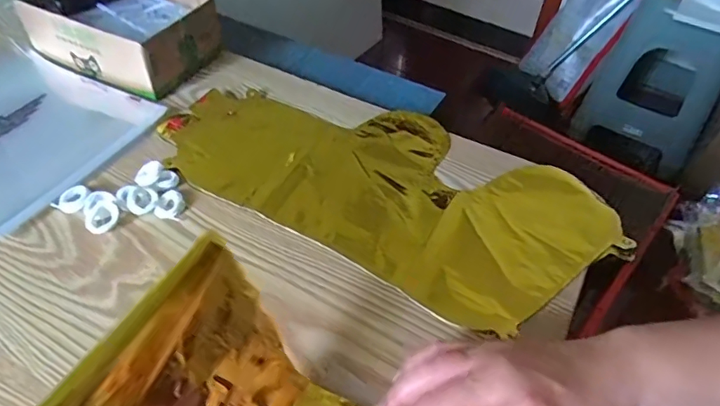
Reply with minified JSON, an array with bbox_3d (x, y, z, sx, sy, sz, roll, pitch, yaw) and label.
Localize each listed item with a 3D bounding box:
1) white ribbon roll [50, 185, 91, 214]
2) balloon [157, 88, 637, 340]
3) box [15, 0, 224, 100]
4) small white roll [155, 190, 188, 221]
[{"bbox_3d":[-0.249,-0.002,0.447,0.025,0.008,0.028,22,49,16],"label":"white ribbon roll"},{"bbox_3d":[0.014,-0.028,0.494,0.422,0.009,0.203,25,50,20],"label":"balloon"},{"bbox_3d":[-0.269,-0.205,0.605,0.183,0.064,0.135,23,49,17],"label":"box"},{"bbox_3d":[-0.166,0.002,0.450,0.023,0.006,0.030,3,46,-1],"label":"small white roll"}]

